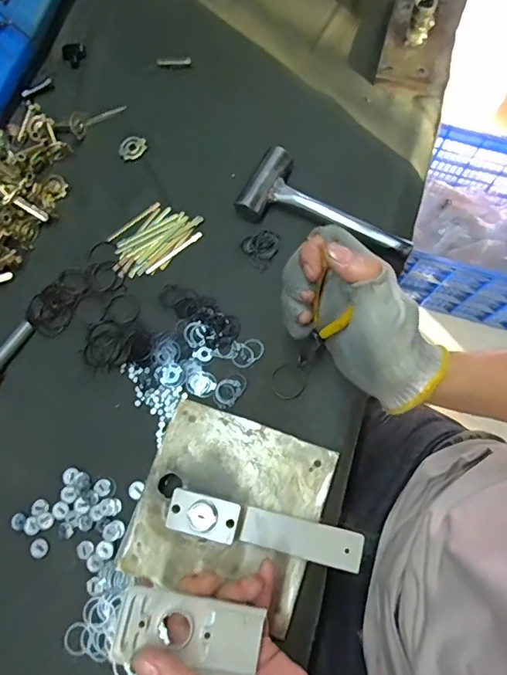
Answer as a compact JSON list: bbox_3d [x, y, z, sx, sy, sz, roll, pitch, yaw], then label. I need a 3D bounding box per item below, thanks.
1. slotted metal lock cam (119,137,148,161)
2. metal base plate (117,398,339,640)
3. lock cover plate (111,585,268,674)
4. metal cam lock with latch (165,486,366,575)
[{"bbox_3d":[-0.133,-0.210,0.534,0.031,0.004,0.028,-21,74,-4],"label":"slotted metal lock cam"},{"bbox_3d":[-0.019,0.144,0.414,0.145,0.025,0.146,20,75,7],"label":"metal base plate"},{"bbox_3d":[-0.039,0.190,0.315,0.093,0.014,0.040,17,75,-6],"label":"lock cover plate"},{"bbox_3d":[0.011,0.150,0.375,0.151,0.041,0.029,13,75,6],"label":"metal cam lock with latch"}]

